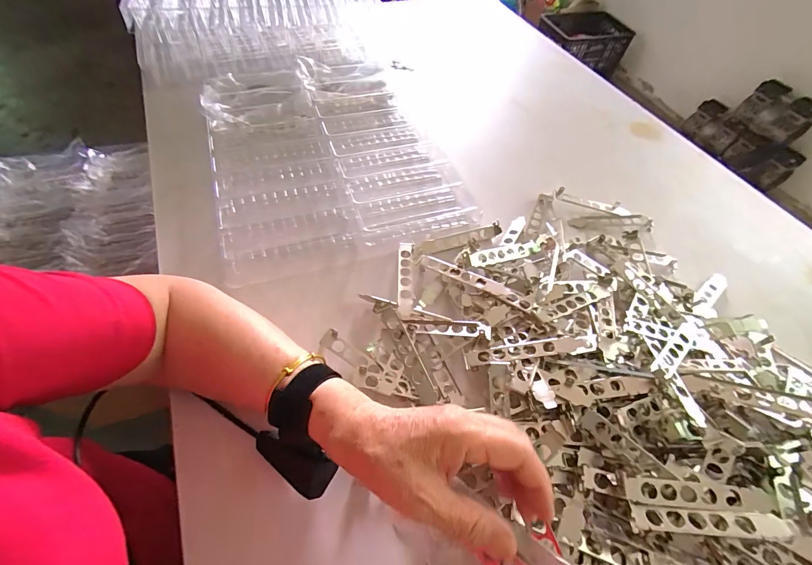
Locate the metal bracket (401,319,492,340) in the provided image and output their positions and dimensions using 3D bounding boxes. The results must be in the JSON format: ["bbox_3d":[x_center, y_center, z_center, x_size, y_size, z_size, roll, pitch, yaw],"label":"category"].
[{"bbox_3d":[0.045,0.050,0.405,0.096,0.010,0.020,3,53,17],"label":"metal bracket"}]

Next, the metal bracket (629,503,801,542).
[{"bbox_3d":[0.243,0.192,0.289,0.122,0.008,0.019,1,41,6],"label":"metal bracket"}]

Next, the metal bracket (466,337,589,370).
[{"bbox_3d":[0.121,0.070,0.374,0.121,0.012,0.021,-10,55,6],"label":"metal bracket"}]

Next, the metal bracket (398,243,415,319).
[{"bbox_3d":[0.001,-0.006,0.447,0.020,0.017,0.112,2,55,-3],"label":"metal bracket"}]

